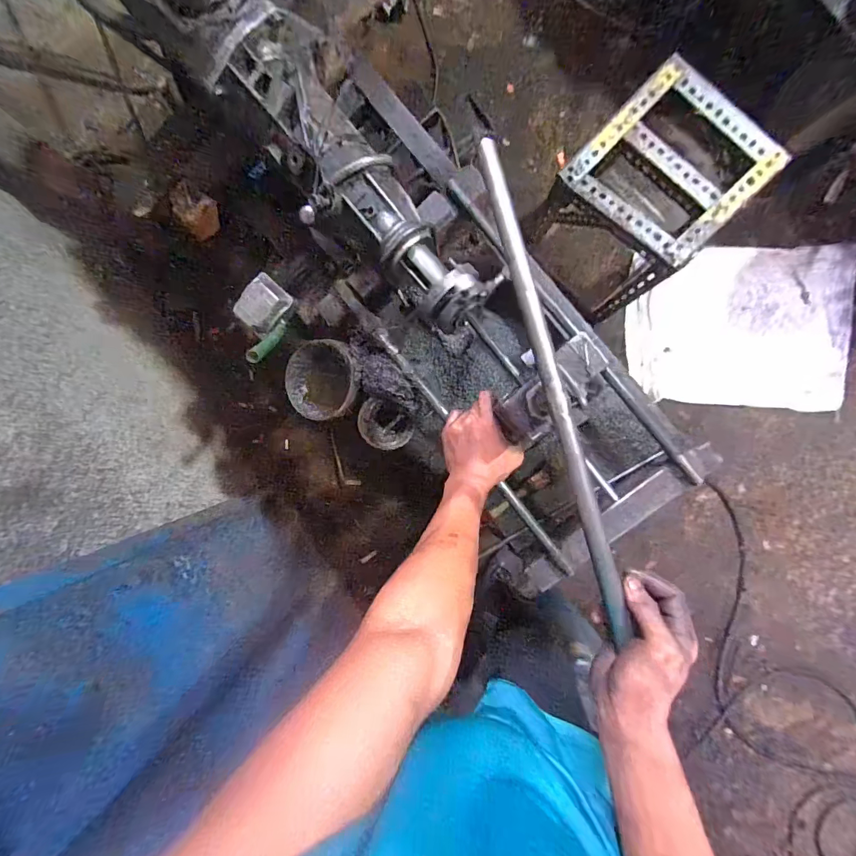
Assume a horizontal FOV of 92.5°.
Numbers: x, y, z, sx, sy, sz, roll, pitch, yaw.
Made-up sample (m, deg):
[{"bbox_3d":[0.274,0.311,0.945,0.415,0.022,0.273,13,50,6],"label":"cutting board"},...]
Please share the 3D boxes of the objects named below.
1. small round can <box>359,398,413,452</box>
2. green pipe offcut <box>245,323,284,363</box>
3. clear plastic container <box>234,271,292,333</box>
[{"bbox_3d":[-0.066,-0.005,0.649,0.081,0.031,0.073,11,94,8],"label":"small round can"},{"bbox_3d":[-0.245,-0.133,0.634,0.018,0.115,0.023,6,129,7],"label":"green pipe offcut"},{"bbox_3d":[-0.269,-0.201,0.667,0.070,0.031,0.078,40,97,5],"label":"clear plastic container"}]

